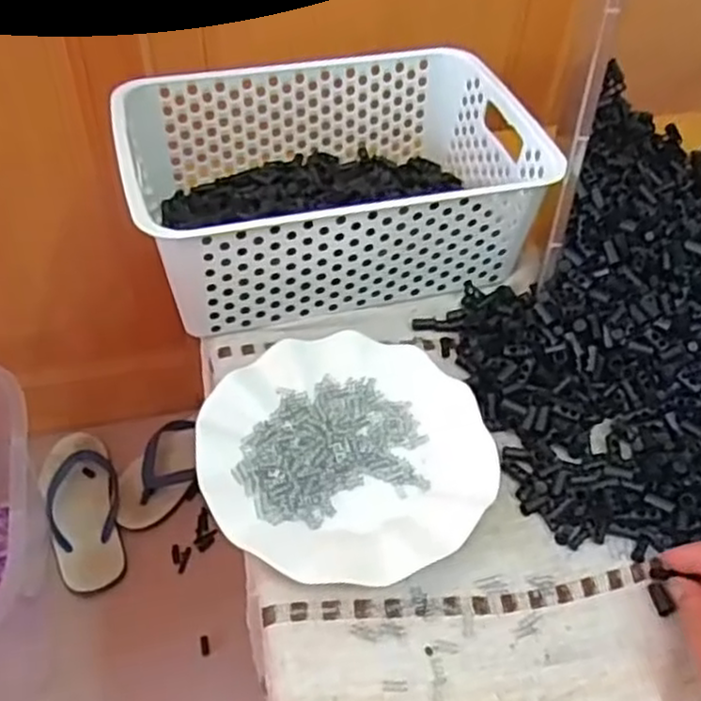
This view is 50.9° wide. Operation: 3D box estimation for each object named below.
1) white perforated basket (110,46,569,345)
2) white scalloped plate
[{"bbox_3d":[-0.018,-0.136,0.589,0.305,0.097,0.198,-10,50,-14],"label":"white perforated basket"},{"bbox_3d":[-0.003,0.065,0.480,0.179,0.022,0.175,3,48,-3],"label":"white scalloped plate"}]

